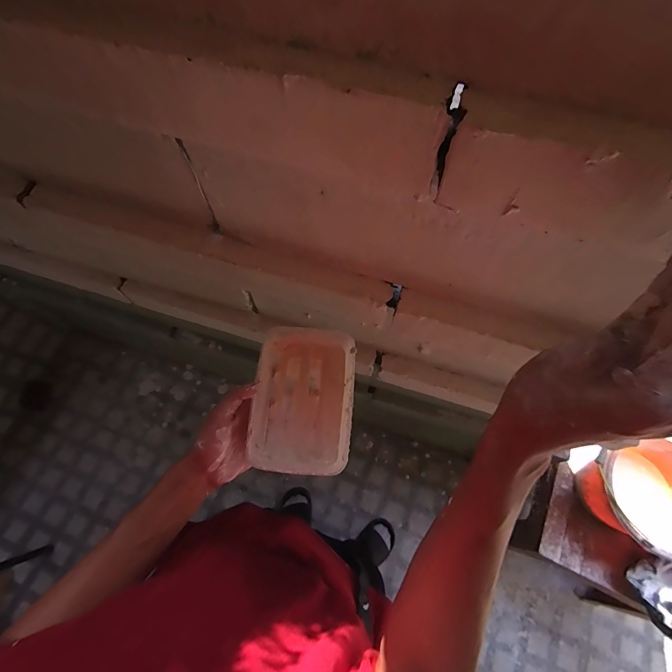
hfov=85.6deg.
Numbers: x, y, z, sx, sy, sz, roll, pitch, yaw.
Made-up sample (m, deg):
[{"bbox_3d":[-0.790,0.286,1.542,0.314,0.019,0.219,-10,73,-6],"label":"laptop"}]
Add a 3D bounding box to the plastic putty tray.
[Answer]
[{"bbox_3d":[-0.037,0.075,0.447,0.113,0.047,0.174,4,68,3],"label":"plastic putty tray"}]

